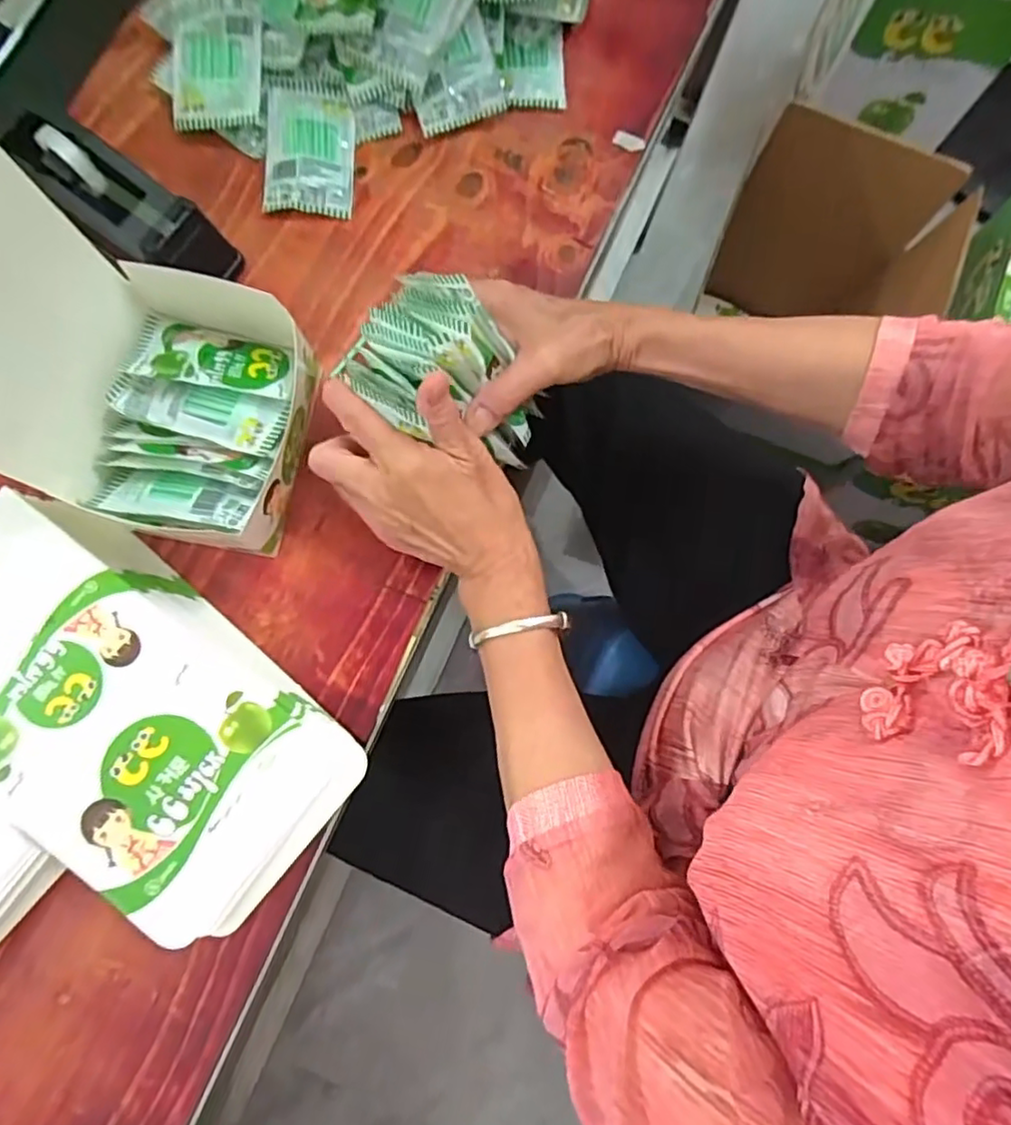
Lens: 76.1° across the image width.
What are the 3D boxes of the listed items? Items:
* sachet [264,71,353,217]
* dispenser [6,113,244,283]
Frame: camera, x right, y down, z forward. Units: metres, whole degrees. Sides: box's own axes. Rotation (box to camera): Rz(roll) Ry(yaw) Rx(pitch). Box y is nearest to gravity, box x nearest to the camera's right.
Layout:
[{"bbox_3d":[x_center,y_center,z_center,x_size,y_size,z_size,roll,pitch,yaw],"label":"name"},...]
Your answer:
[{"bbox_3d":[-0.153,-0.321,0.498,0.068,0.017,0.107,0,79,-1],"label":"sachet"},{"bbox_3d":[-0.264,-0.243,0.450,0.159,0.079,0.072,41,81,7],"label":"dispenser"}]

